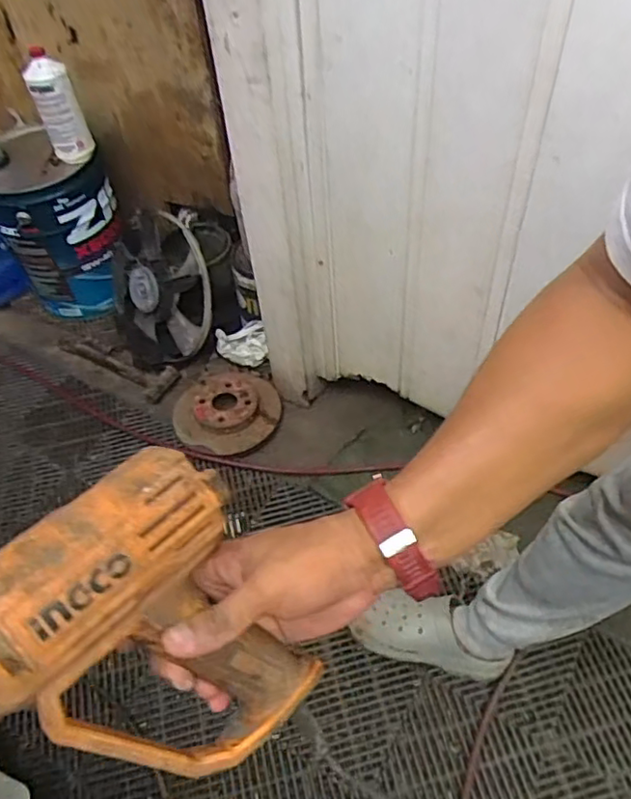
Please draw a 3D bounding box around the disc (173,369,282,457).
[{"bbox_3d":[-0.201,0.020,1.388,0.228,0.053,0.222,-2,52,3],"label":"disc"}]

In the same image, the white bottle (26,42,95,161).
[{"bbox_3d":[-0.540,-0.611,1.314,0.081,0.213,0.092,-25,54,-15],"label":"white bottle"}]

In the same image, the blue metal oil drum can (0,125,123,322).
[{"bbox_3d":[-0.623,-0.420,1.533,0.267,0.393,0.291,-2,52,3],"label":"blue metal oil drum can"}]

